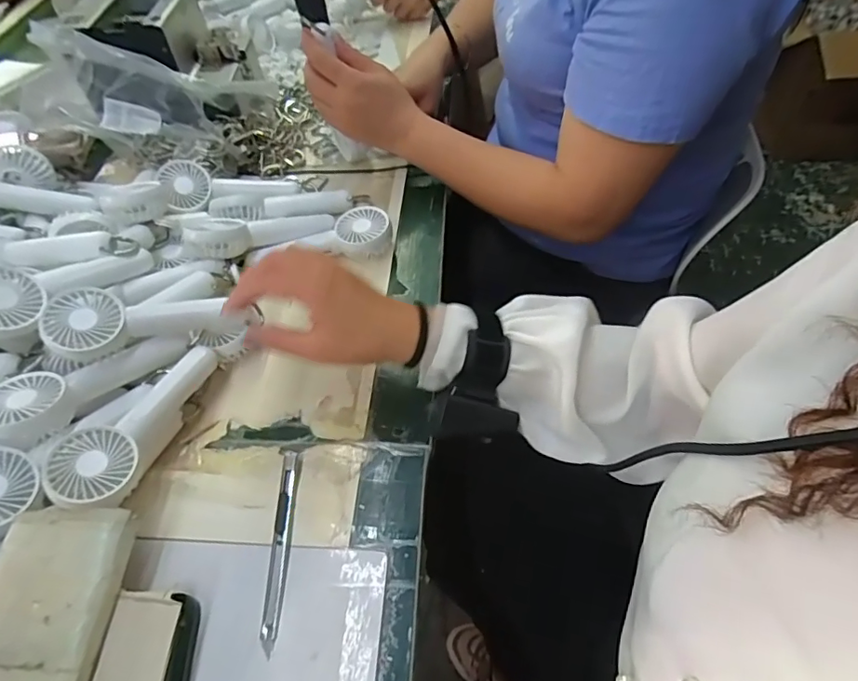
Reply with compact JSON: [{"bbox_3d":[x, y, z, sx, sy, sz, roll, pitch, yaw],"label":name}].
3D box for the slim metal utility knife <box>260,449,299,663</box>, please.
[{"bbox_3d":[-0.106,0.141,0.371,0.016,0.010,0.139,-5,53,0],"label":"slim metal utility knife"}]

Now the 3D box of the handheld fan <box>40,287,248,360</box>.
[{"bbox_3d":[-0.227,-0.016,0.418,0.137,0.027,0.055,-2,50,-24],"label":"handheld fan"}]

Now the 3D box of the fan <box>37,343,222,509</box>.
[{"bbox_3d":[-0.216,0.064,0.393,0.057,0.040,0.148,14,42,14],"label":"fan"}]

